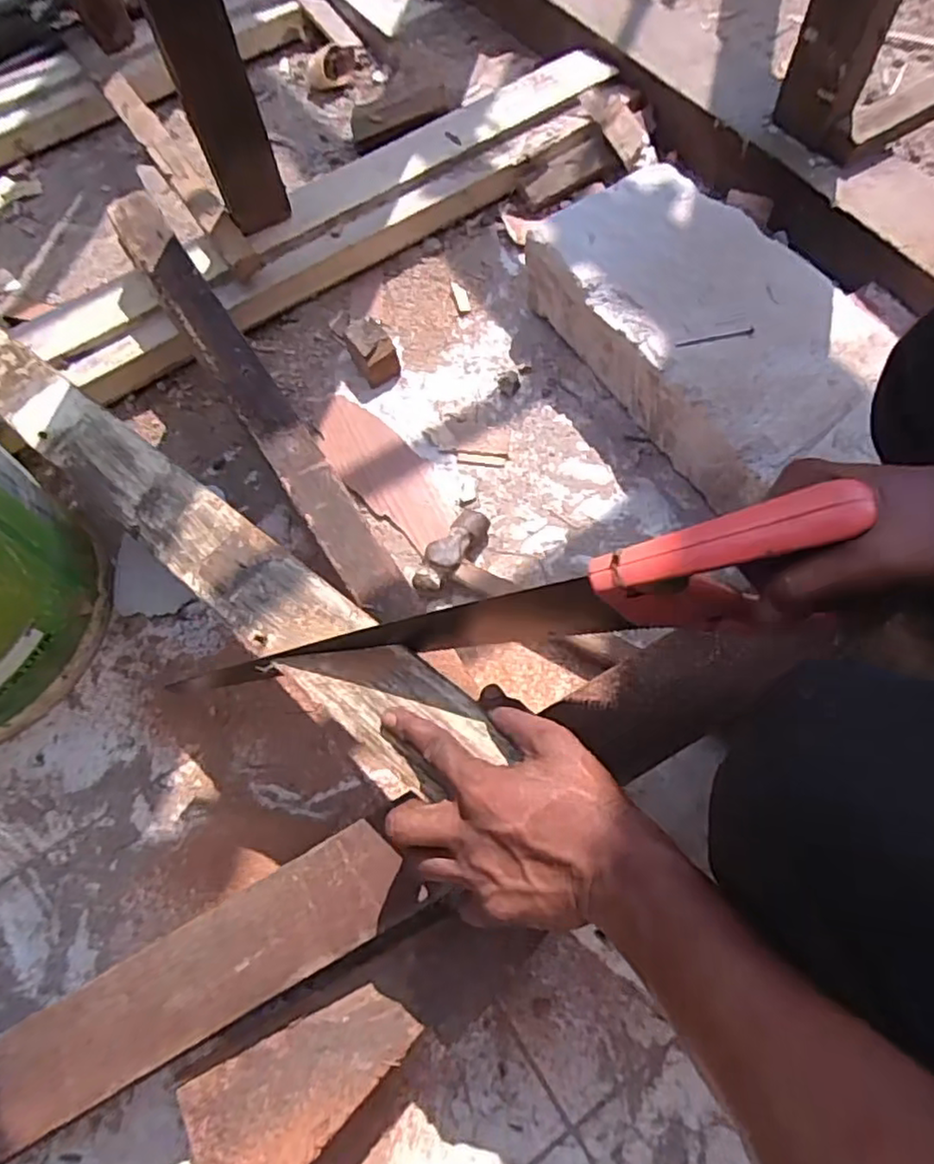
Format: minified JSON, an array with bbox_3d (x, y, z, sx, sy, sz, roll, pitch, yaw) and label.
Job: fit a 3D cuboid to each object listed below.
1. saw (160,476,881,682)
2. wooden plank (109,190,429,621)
[{"bbox_3d":[0.007,0.027,0.410,0.418,0.074,0.045,-14,62,33],"label":"saw"},{"bbox_3d":[-0.197,-0.178,0.621,0.055,0.016,0.536,-32,75,-14],"label":"wooden plank"}]

